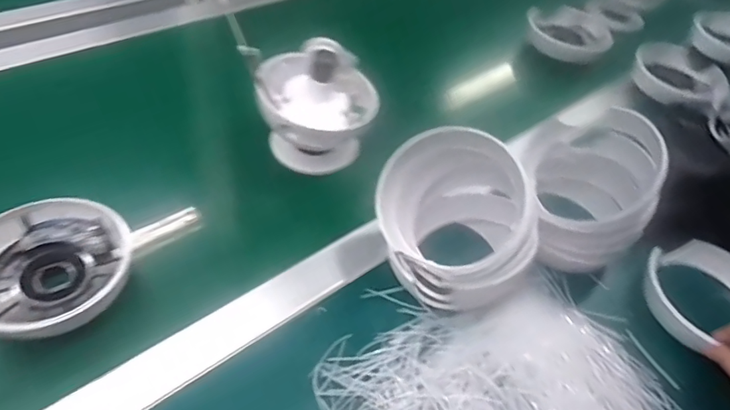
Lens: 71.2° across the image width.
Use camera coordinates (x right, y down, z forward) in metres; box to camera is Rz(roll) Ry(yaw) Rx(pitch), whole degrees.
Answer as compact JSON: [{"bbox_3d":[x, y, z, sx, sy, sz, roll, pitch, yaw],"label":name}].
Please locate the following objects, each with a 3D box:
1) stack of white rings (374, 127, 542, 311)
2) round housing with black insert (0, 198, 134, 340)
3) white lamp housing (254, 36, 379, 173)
[{"bbox_3d":[0.078,0.009,0.433,0.136,0.118,0.111,22,50,8],"label":"stack of white rings"},{"bbox_3d":[-0.246,0.054,0.401,0.112,0.053,0.115,5,49,-6],"label":"round housing with black insert"},{"bbox_3d":[-0.049,-0.104,0.535,0.115,0.116,0.101,-1,50,-11],"label":"white lamp housing"}]

